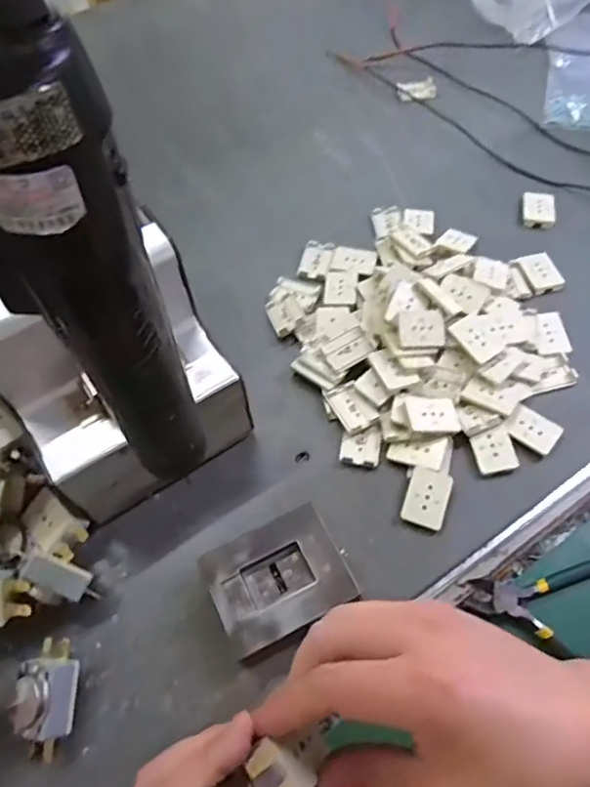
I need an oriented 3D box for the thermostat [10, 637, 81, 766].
[{"bbox_3d":[-0.138,0.168,0.308,0.030,0.027,0.058,1,61,2],"label":"thermostat"}]

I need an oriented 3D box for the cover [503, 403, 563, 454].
[{"bbox_3d":[0.170,0.025,0.400,0.036,0.006,0.028,37,68,20],"label":"cover"}]

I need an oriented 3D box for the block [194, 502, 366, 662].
[{"bbox_3d":[-0.010,0.116,0.345,0.079,0.028,0.065,-25,63,-12],"label":"block"}]

